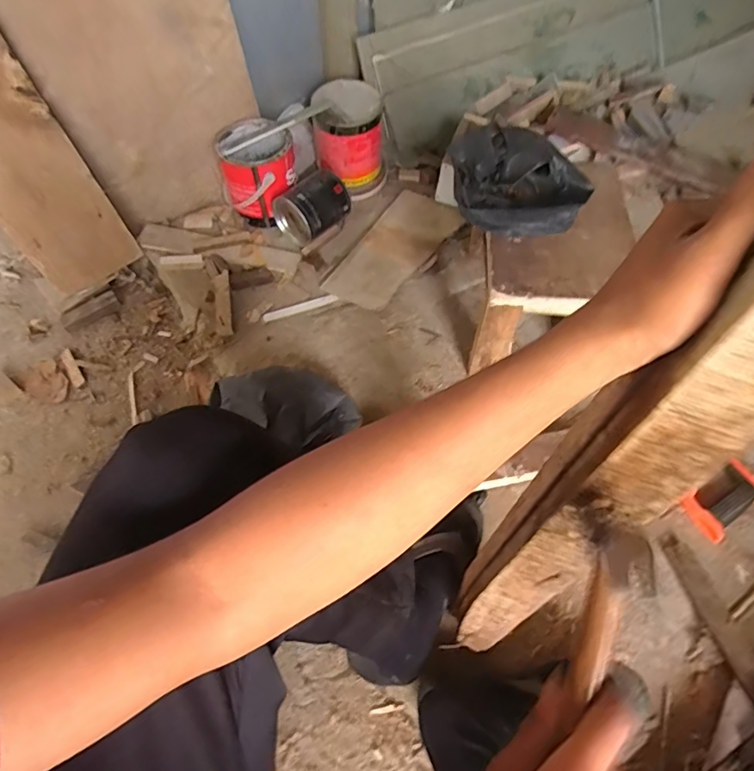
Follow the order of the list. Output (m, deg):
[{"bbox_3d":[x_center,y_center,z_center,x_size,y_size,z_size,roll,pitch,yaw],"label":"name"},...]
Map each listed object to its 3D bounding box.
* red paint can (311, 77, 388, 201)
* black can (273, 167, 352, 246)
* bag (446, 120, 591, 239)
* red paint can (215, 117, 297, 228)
[{"bbox_3d":[-0.057,-0.553,1.120,0.149,0.166,0.189,6,62,8],"label":"red paint can"},{"bbox_3d":[-0.142,-0.378,1.063,0.120,0.100,0.140,39,68,21],"label":"black can"},{"bbox_3d":[0.218,-0.311,0.781,0.194,0.084,0.162,0,59,-1],"label":"bag"},{"bbox_3d":[-0.244,-0.447,1.058,0.150,0.131,0.154,-2,61,3],"label":"red paint can"}]

